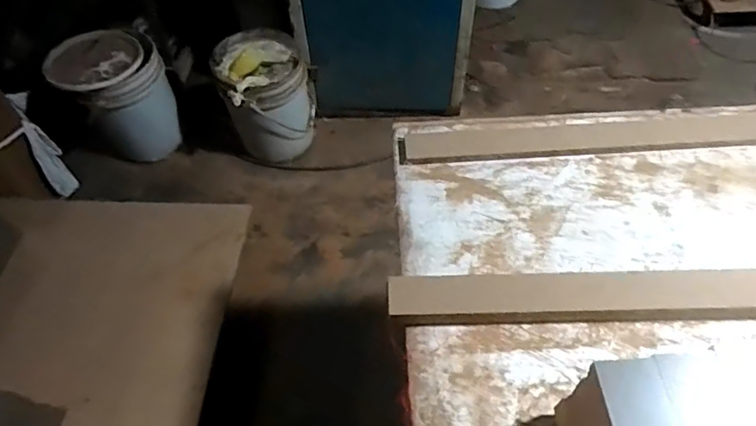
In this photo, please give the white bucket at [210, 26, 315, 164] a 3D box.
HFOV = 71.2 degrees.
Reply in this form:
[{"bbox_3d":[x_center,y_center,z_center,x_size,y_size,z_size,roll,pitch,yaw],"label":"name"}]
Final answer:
[{"bbox_3d":[-0.375,-0.404,1.786,0.280,0.368,0.310,-21,57,-11],"label":"white bucket"}]

